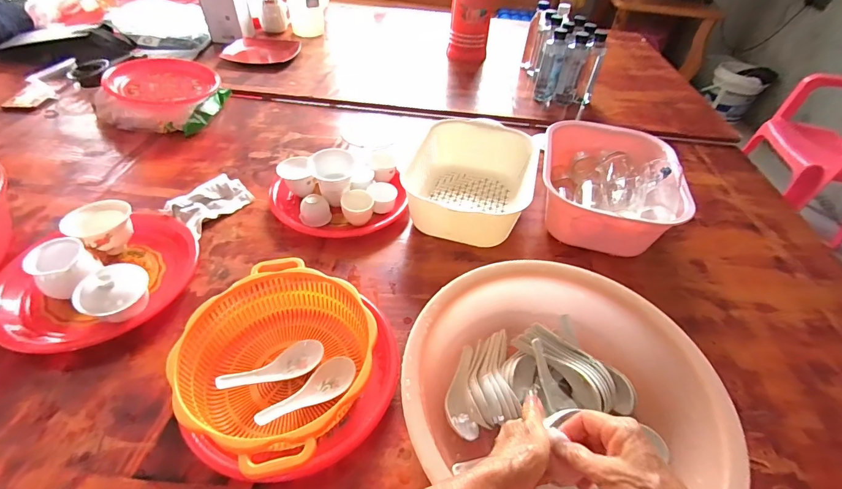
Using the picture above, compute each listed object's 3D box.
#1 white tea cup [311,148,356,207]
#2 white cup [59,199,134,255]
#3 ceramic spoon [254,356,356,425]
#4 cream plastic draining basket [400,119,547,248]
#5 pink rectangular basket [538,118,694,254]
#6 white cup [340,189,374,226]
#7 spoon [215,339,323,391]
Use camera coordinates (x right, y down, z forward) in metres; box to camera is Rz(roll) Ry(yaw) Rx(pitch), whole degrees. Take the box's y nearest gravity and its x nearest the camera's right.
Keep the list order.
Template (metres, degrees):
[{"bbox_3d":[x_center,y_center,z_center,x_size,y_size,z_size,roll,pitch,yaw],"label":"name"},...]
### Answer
[{"bbox_3d":[-0.156,-0.112,0.711,0.076,0.096,0.065,-5,46,-8],"label":"white tea cup"},{"bbox_3d":[-0.494,-0.020,0.619,0.079,0.065,0.088,27,50,22],"label":"white cup"},{"bbox_3d":[-0.134,0.176,0.467,0.122,0.025,0.044,-23,49,-40],"label":"ceramic spoon"},{"bbox_3d":[0.095,-0.125,0.745,0.209,0.088,0.264,14,46,11],"label":"cream plastic draining basket"},{"bbox_3d":[0.334,-0.110,0.713,0.218,0.120,0.264,9,46,6],"label":"pink rectangular basket"},{"bbox_3d":[-0.111,-0.064,0.693,0.053,0.049,0.041,-8,46,-11],"label":"white cup"},{"bbox_3d":[-0.183,0.148,0.483,0.122,0.026,0.047,-12,45,-38],"label":"spoon"}]

